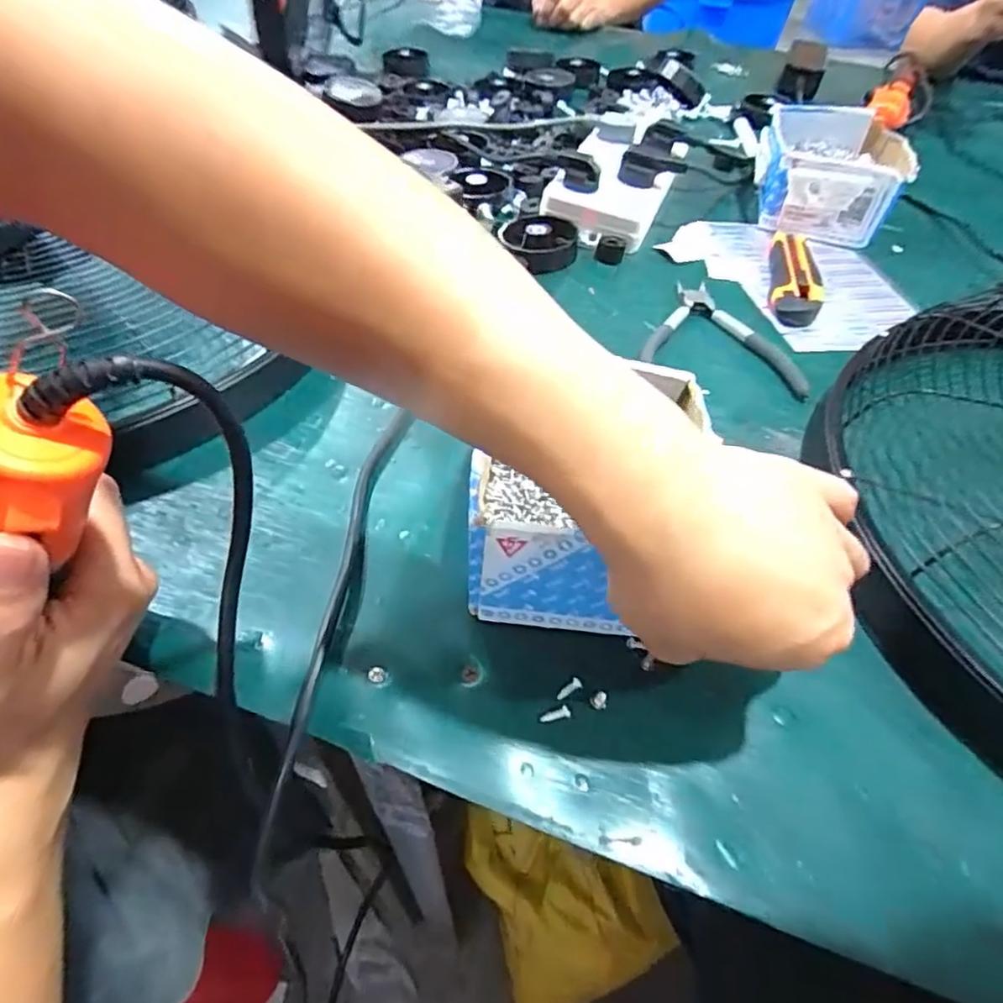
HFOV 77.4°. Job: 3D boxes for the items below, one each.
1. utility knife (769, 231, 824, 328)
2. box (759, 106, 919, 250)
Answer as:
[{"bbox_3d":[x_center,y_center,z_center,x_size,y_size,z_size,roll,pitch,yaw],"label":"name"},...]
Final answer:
[{"bbox_3d":[0.256,-0.197,0.545,0.039,0.015,0.136,14,51,9],"label":"utility knife"},{"bbox_3d":[0.323,-0.328,0.625,0.137,0.065,0.154,14,51,9],"label":"box"}]

